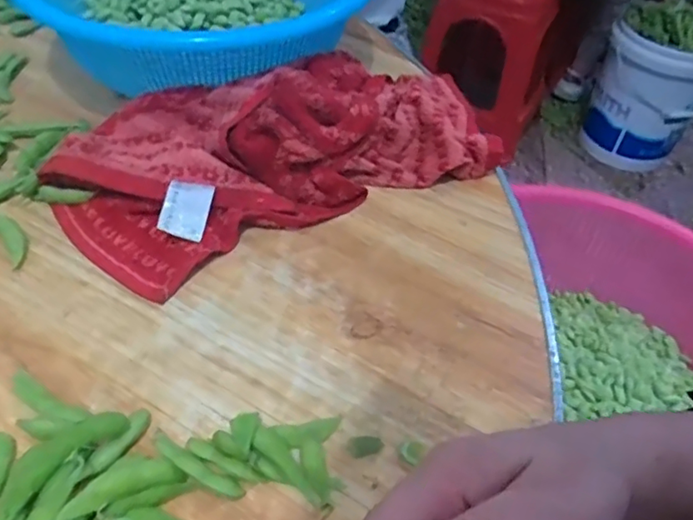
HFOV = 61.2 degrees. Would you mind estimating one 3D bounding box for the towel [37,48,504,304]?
[{"bbox_3d":[-0.033,-0.090,0.421,0.330,0.066,0.149,-21,54,-23],"label":"towel"}]

